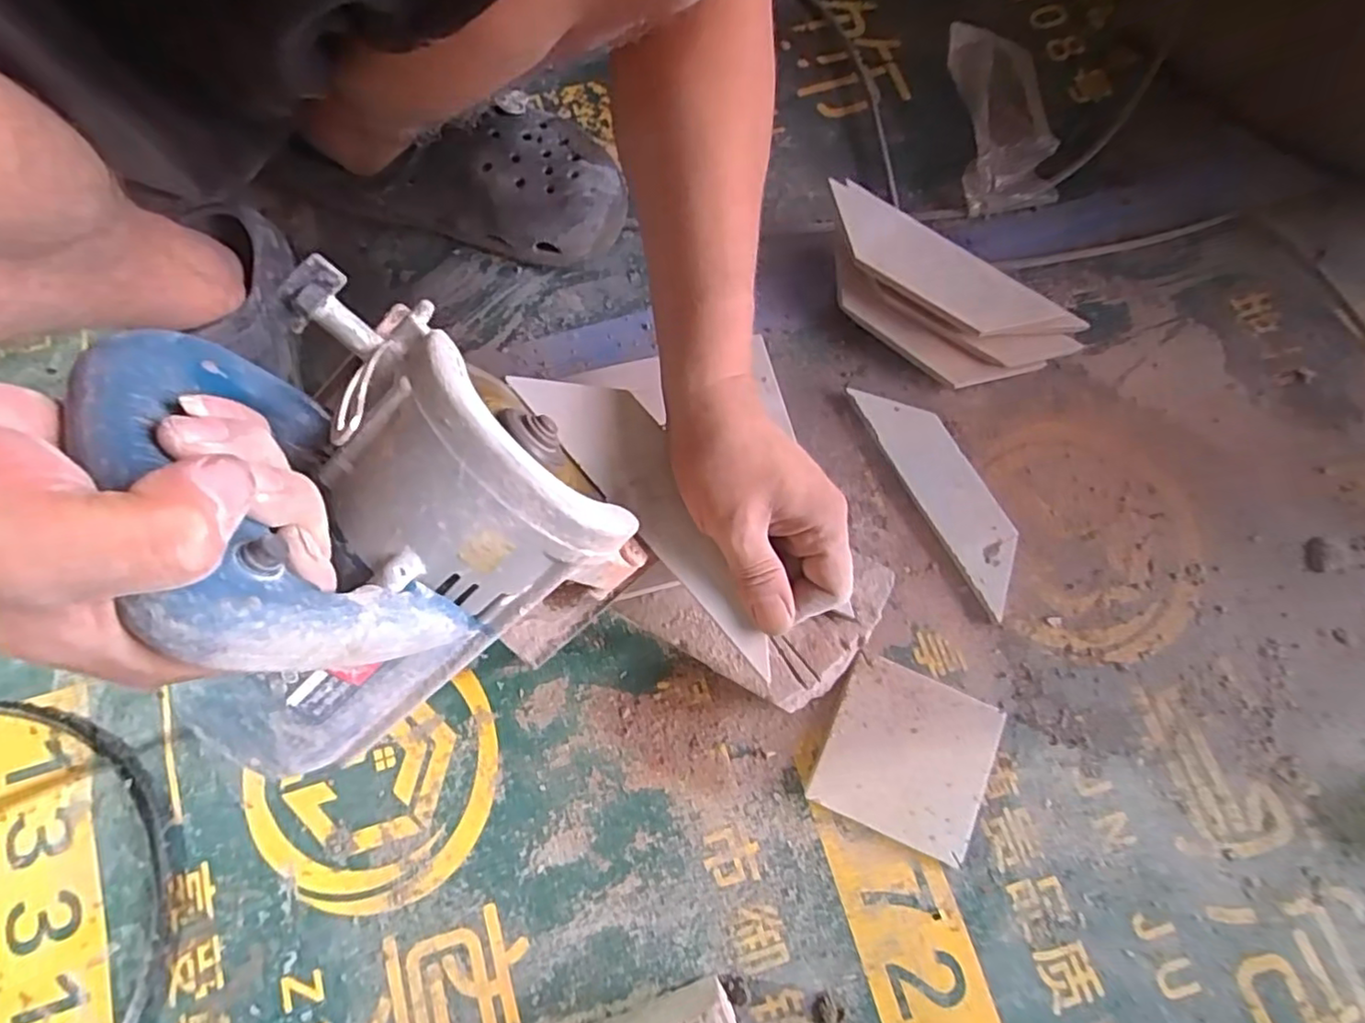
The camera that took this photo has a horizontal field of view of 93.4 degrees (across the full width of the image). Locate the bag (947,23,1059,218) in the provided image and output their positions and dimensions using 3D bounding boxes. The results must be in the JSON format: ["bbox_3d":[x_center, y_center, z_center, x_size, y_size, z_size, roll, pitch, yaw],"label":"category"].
[{"bbox_3d":[0.249,-0.305,0.499,0.084,0.021,0.139,-7,88,-17],"label":"bag"}]

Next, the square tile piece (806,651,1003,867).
[{"bbox_3d":[0.142,0.153,0.404,0.100,0.013,0.097,23,76,6],"label":"square tile piece"}]

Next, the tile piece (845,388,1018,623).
[{"bbox_3d":[0.184,-0.018,0.448,0.048,0.011,0.171,-27,77,-7],"label":"tile piece"}]

